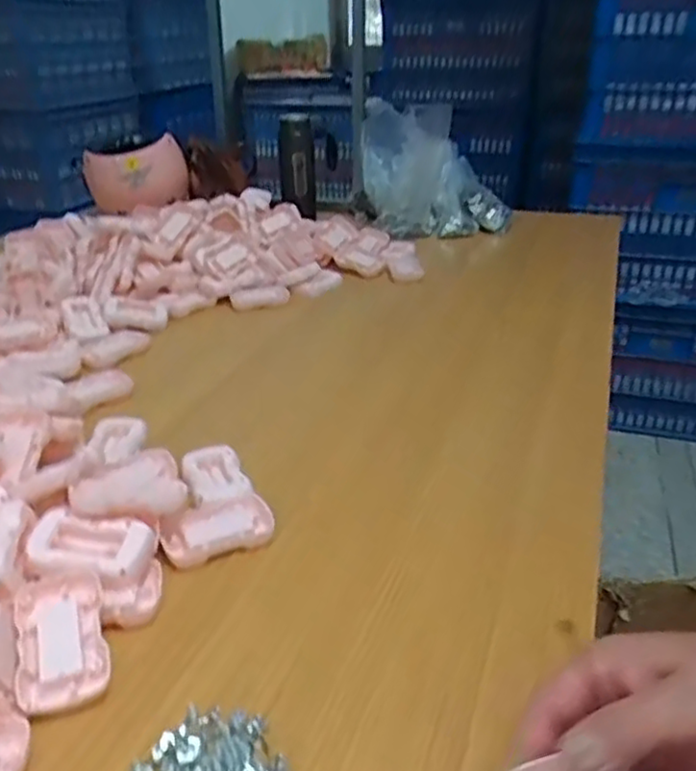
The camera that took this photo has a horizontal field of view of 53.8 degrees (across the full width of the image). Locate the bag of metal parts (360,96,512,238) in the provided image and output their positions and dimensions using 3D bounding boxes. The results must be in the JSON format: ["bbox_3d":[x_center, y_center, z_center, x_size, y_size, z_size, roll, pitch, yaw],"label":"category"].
[{"bbox_3d":[0.157,-0.446,1.405,0.298,0.283,0.092,7,32,28],"label":"bag of metal parts"}]

